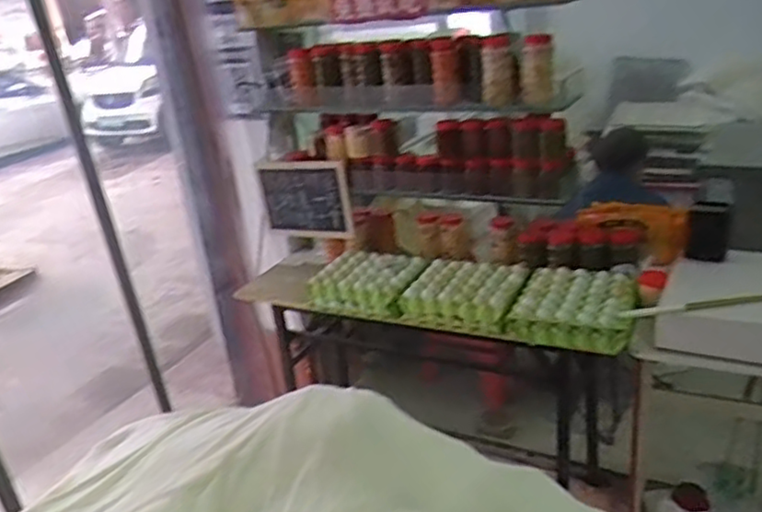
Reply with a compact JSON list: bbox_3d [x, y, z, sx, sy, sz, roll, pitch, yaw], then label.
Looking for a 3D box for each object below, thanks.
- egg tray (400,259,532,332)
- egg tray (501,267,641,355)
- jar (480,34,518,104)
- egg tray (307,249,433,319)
[{"bbox_3d":[0.234,0.094,1.837,0.292,0.074,0.267,6,26,28],"label":"egg tray"},{"bbox_3d":[0.500,0.134,1.715,0.287,0.121,0.275,5,25,26],"label":"egg tray"},{"bbox_3d":[0.311,-0.493,1.763,0.092,0.159,0.092,-1,23,12],"label":"jar"},{"bbox_3d":[-0.027,0.064,1.967,0.303,0.087,0.267,8,26,30],"label":"egg tray"}]

